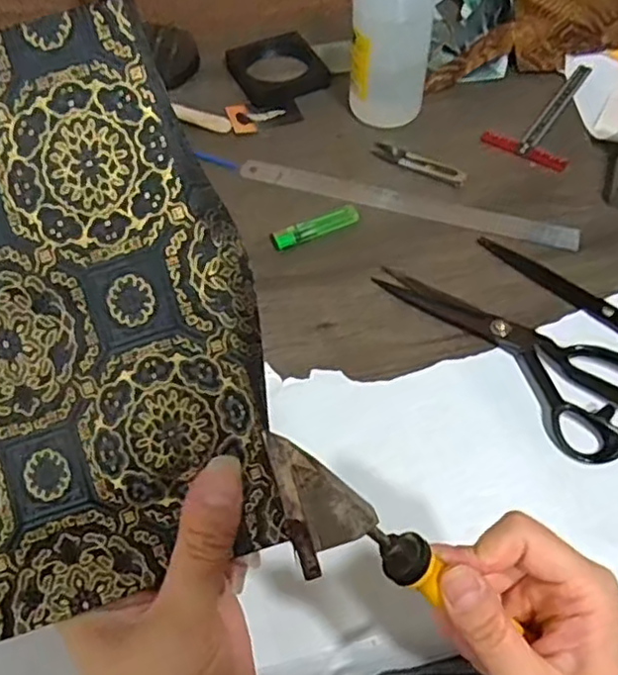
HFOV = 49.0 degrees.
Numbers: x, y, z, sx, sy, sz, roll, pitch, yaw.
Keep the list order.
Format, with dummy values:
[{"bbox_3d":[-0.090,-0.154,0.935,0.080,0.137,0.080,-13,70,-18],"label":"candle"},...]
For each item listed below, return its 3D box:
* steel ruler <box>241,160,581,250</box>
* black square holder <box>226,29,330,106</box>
[{"bbox_3d":[0.091,-0.127,0.647,0.321,0.007,0.031,16,52,12],"label":"steel ruler"},{"bbox_3d":[-0.034,-0.297,0.749,0.093,0.025,0.091,-23,58,-15],"label":"black square holder"}]

